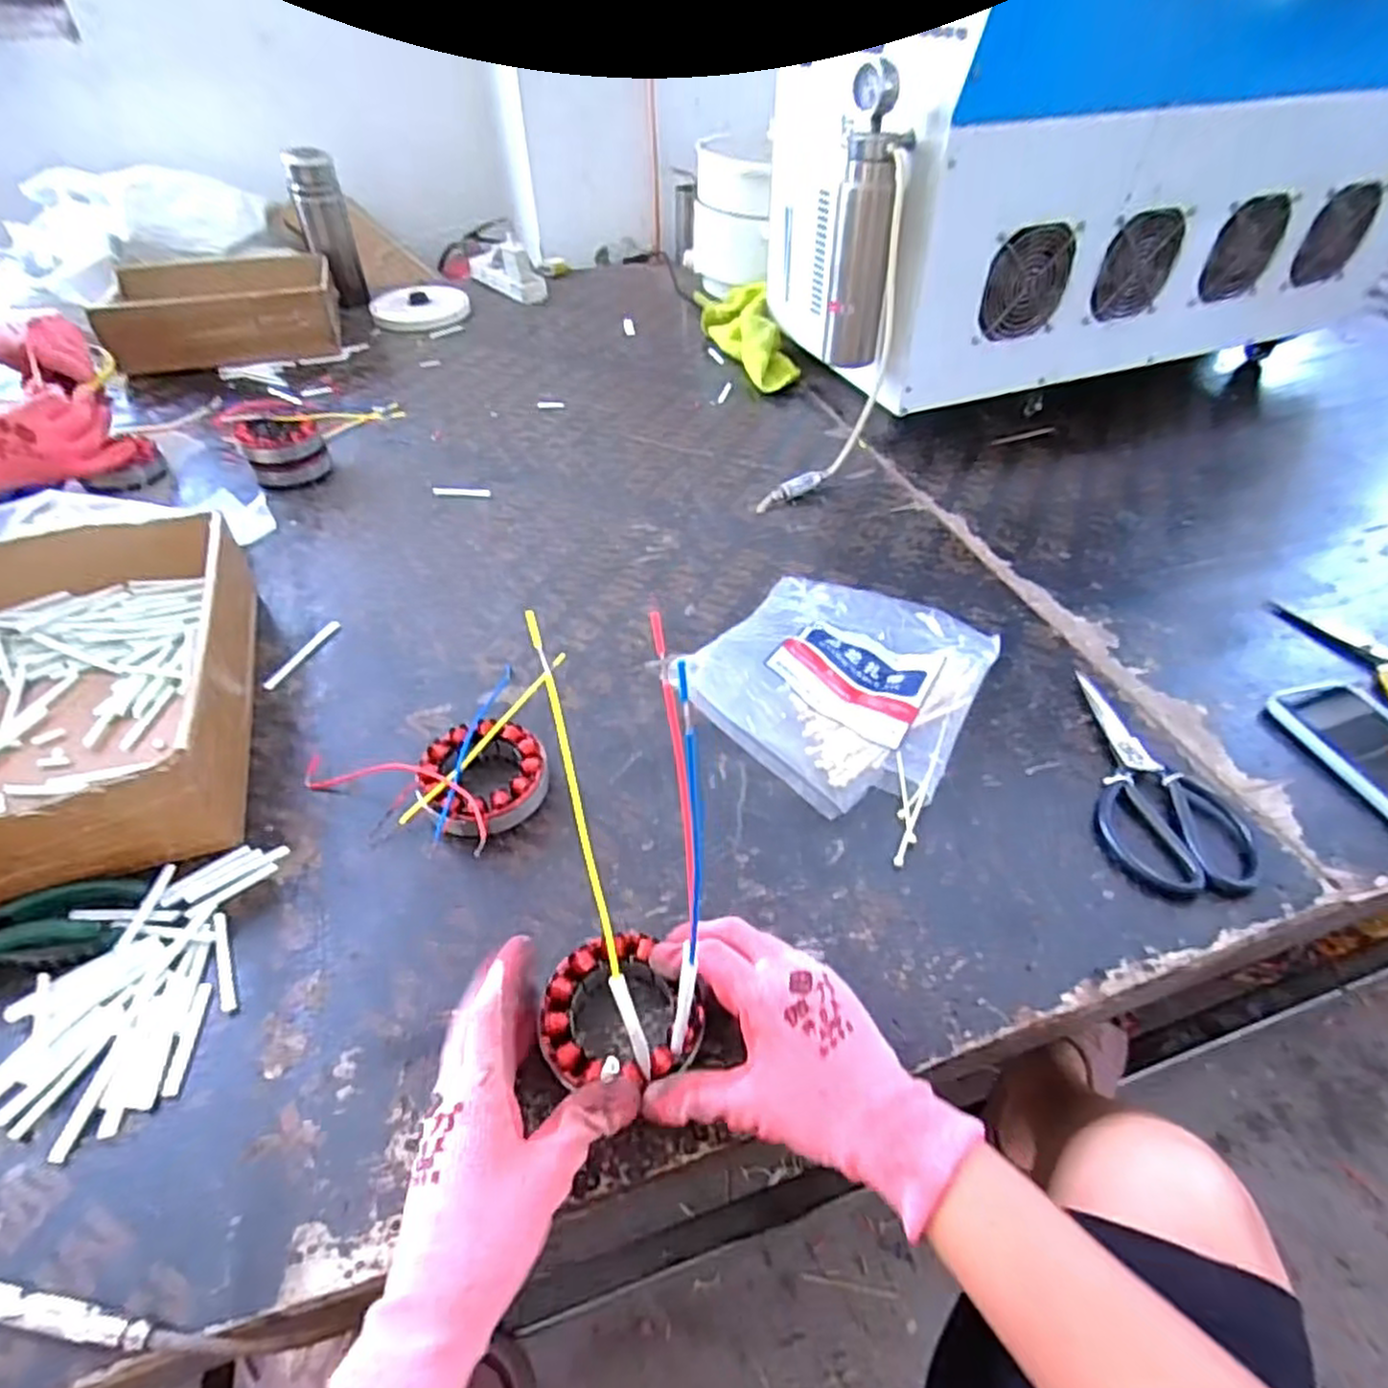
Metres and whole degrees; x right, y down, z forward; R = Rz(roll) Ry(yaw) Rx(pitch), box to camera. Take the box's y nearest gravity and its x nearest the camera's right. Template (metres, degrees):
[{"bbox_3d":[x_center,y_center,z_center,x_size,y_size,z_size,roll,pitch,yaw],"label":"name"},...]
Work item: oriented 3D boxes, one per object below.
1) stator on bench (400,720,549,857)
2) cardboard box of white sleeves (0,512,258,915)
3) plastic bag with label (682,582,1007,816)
[{"bbox_3d":[-0.147,0.062,0.511,0.083,0.038,0.094,-2,45,-1],"label":"stator on bench"},{"bbox_3d":[-0.464,-0.001,0.535,0.239,0.097,0.335,-15,47,-14],"label":"cardboard box of white sleeves"},{"bbox_3d":[0.120,-0.024,0.583,0.200,0.059,0.250,23,50,22],"label":"plastic bag with label"}]

